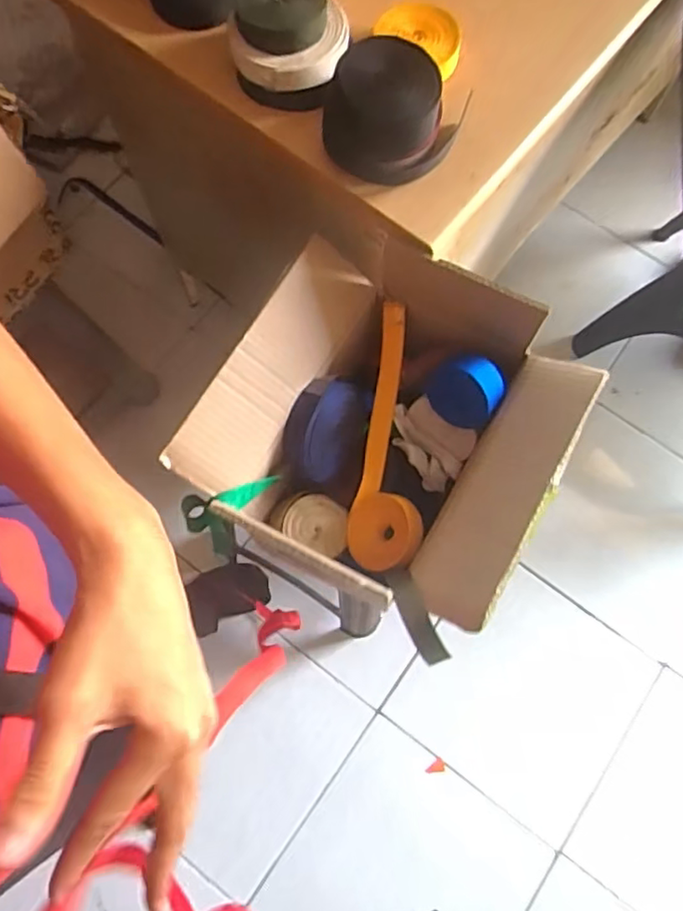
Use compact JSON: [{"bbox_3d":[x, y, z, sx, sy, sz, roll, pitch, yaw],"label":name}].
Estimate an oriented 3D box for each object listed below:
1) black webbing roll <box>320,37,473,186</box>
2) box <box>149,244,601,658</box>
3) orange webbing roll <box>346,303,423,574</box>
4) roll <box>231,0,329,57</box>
[{"bbox_3d":[0.047,-0.336,0.611,0.126,0.093,0.115,33,75,7],"label":"black webbing roll"},{"bbox_3d":[0.046,-0.022,0.678,0.333,0.187,0.312,32,75,7],"label":"box"},{"bbox_3d":[0.061,-0.016,0.719,0.077,0.084,0.294,9,74,1],"label":"orange webbing roll"},{"bbox_3d":[-0.062,-0.445,0.617,0.086,0.028,0.096,-11,74,-5],"label":"roll"}]

